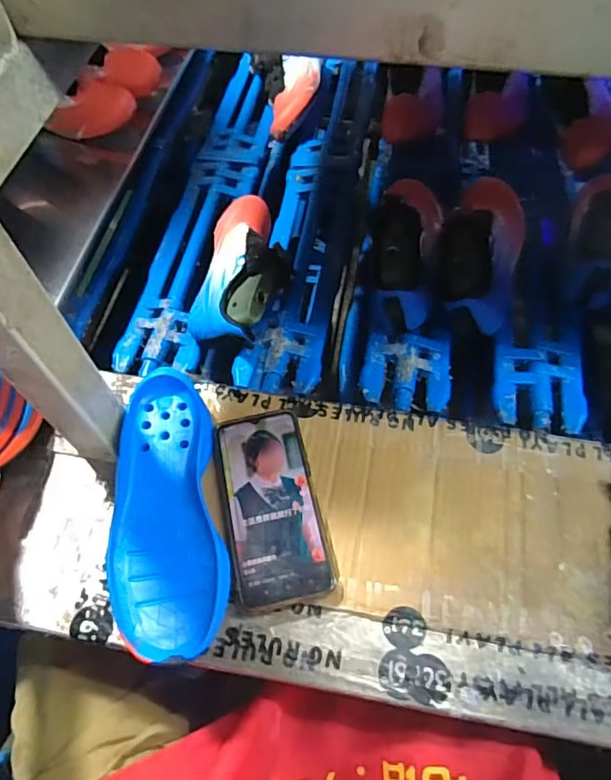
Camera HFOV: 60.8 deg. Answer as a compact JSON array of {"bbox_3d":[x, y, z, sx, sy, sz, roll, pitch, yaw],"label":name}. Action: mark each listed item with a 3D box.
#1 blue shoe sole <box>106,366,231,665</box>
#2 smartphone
[{"bbox_3d":[-0.113,0.097,0.431,0.087,0.052,0.226,-7,60,-2],"label":"blue shoe sole"},{"bbox_3d":[-0.029,0.096,0.444,0.077,0.018,0.161,-11,60,-5],"label":"smartphone"}]

